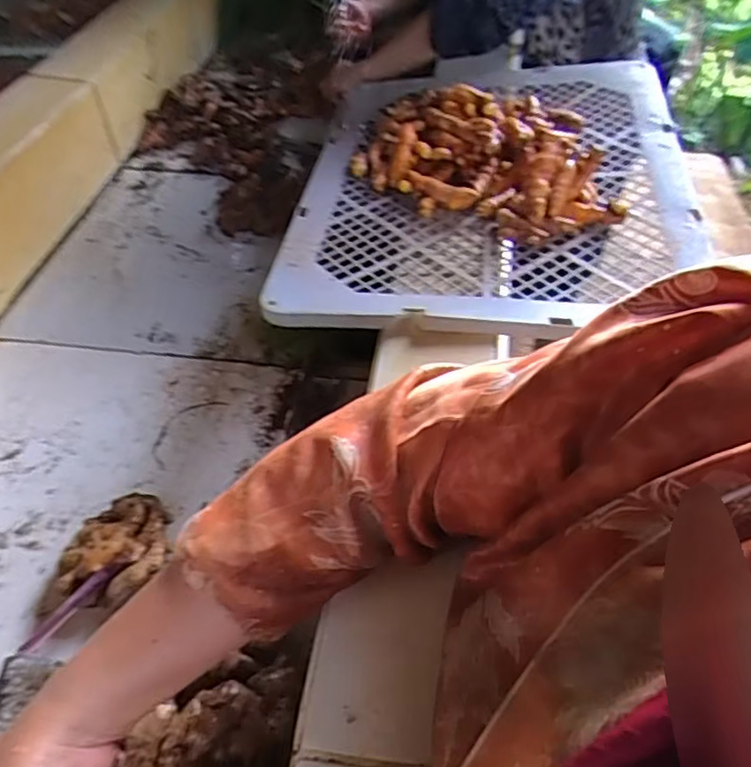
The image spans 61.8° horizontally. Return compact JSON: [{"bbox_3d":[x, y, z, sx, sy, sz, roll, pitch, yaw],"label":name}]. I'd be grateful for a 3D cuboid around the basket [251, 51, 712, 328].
[{"bbox_3d":[0.125,-0.244,0.683,0.396,0.065,0.507,4,48,6],"label":"basket"}]

